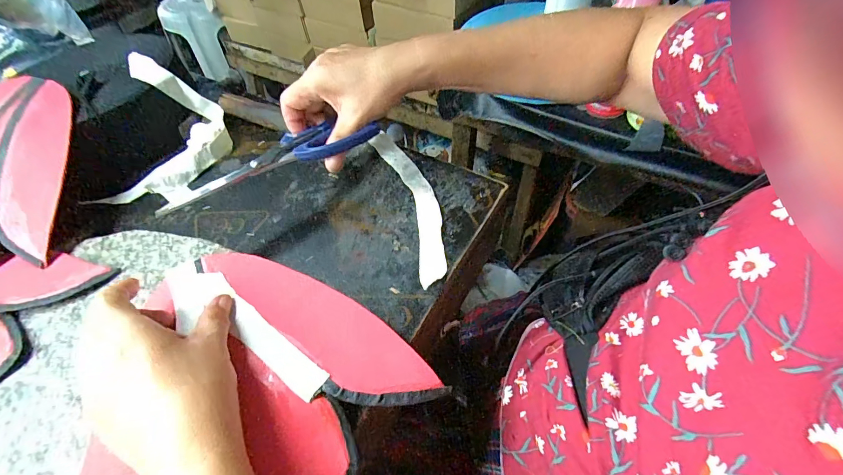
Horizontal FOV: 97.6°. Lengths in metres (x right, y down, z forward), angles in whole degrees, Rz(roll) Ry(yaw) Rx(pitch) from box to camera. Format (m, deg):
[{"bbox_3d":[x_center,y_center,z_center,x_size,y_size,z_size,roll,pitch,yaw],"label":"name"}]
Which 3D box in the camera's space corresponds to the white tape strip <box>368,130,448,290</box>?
[{"bbox_3d":[-0.009,-0.042,0.366,0.041,0.009,0.206,-15,53,-9],"label":"white tape strip"}]

